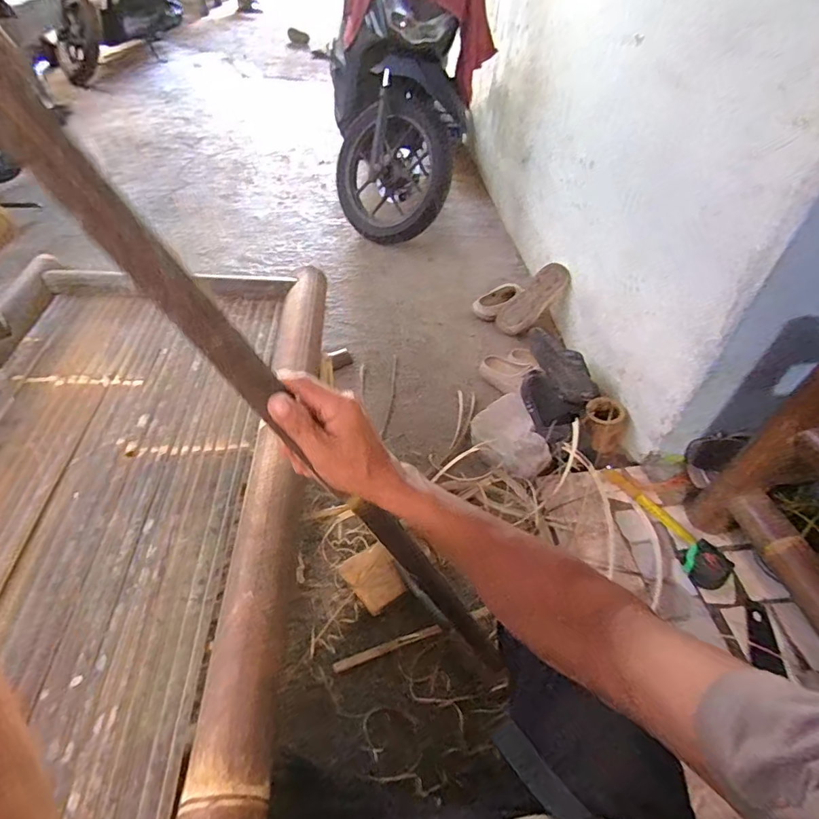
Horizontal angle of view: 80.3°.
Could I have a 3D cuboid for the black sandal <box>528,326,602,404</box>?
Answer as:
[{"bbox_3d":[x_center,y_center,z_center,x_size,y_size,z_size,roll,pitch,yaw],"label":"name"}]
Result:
[{"bbox_3d":[0.389,-0.111,1.246,0.084,0.099,0.236,-11,49,-15],"label":"black sandal"}]

